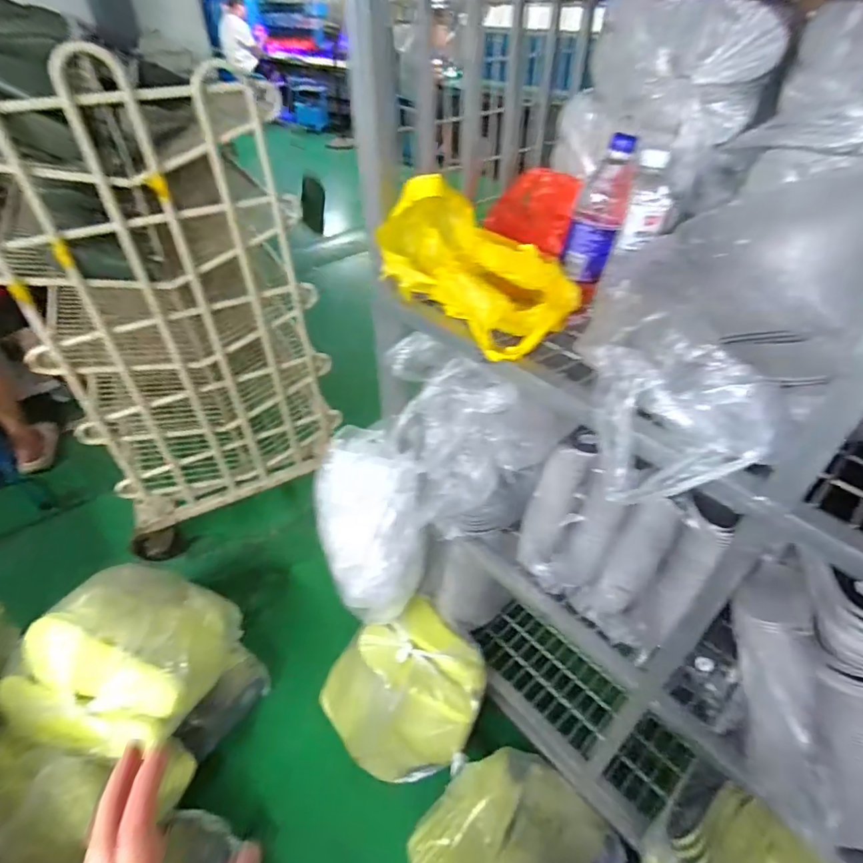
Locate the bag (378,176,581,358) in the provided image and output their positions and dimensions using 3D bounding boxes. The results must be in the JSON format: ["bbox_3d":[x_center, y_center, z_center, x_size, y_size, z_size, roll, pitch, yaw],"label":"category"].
[{"bbox_3d":[0.056,-0.215,0.600,0.218,0.166,0.134,30,50,28],"label":"bag"}]

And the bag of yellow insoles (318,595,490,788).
[{"bbox_3d":[-0.063,0.572,1.095,0.322,0.264,0.285,-17,45,-18],"label":"bag of yellow insoles"}]

